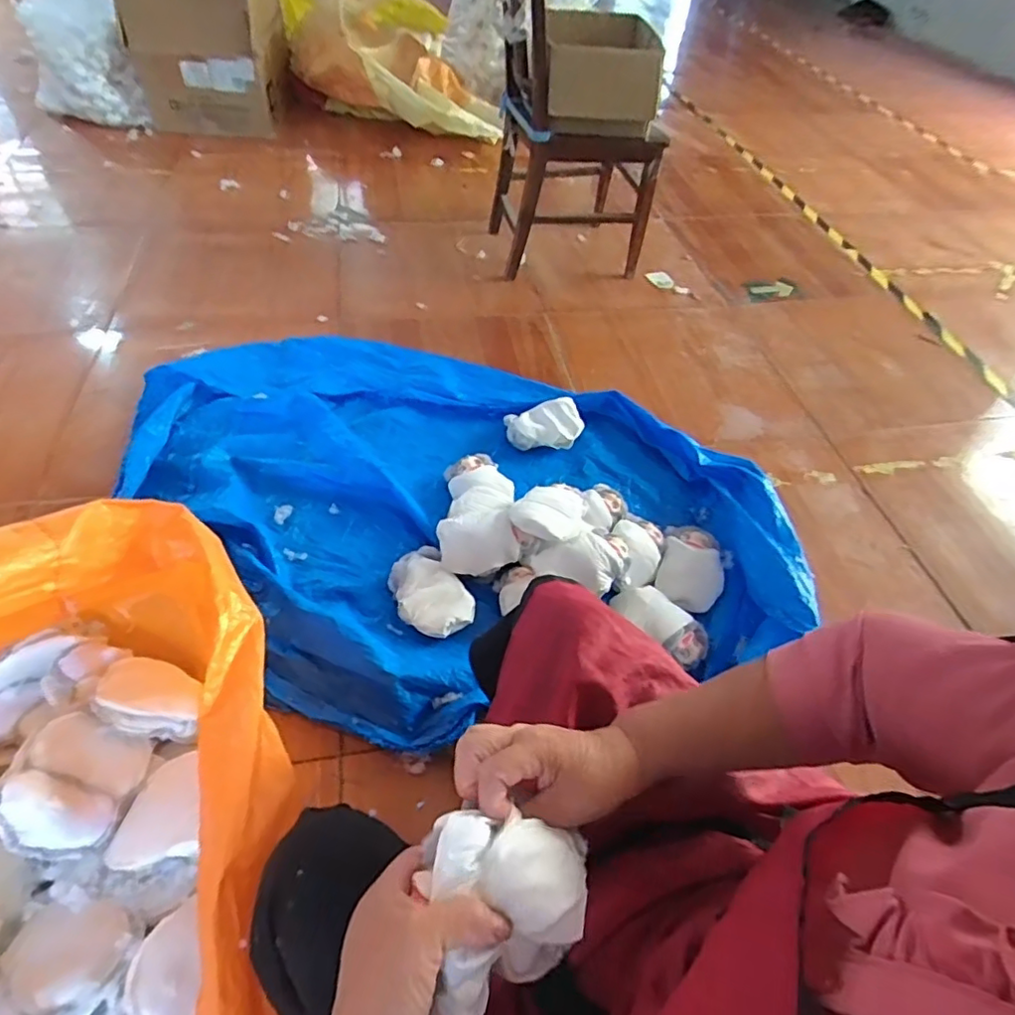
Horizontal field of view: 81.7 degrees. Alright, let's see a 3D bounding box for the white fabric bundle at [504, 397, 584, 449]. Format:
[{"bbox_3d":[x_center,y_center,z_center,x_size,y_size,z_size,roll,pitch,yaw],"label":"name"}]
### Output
[{"bbox_3d":[0.089,-0.195,1.384,0.180,0.057,0.115,-7,51,-11],"label":"white fabric bundle"}]

